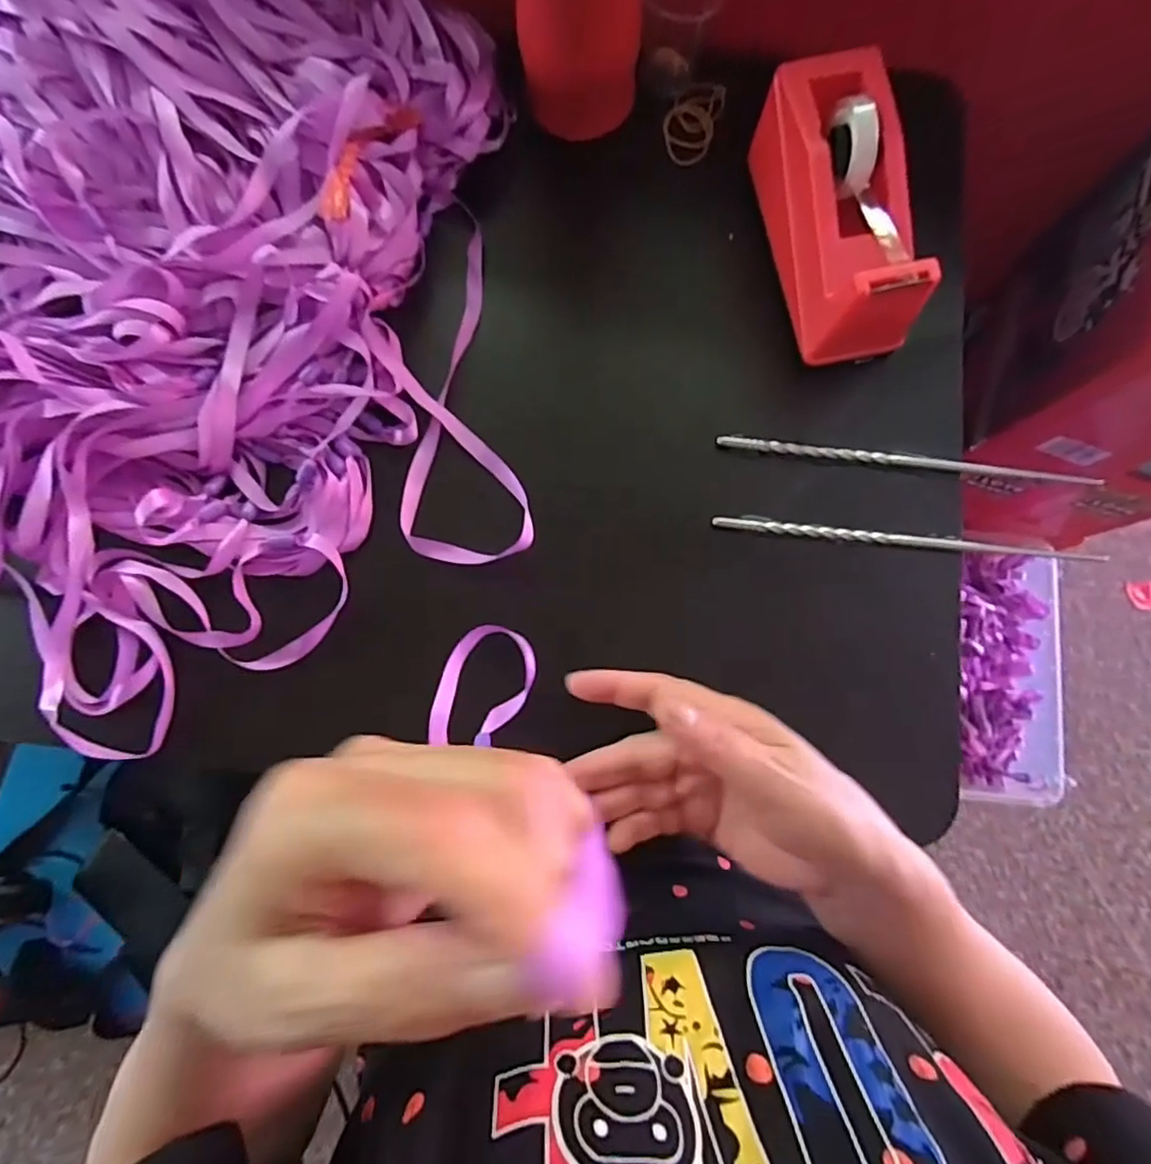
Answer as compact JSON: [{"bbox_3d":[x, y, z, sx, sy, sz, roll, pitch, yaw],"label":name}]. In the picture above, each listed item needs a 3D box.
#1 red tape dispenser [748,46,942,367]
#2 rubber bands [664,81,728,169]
[{"bbox_3d":[0.149,-0.209,0.353,0.062,0.078,0.152,-10,81,-2],"label":"red tape dispenser"},{"bbox_3d":[0.078,-0.307,0.408,0.033,0.010,0.055,18,81,3],"label":"rubber bands"}]

